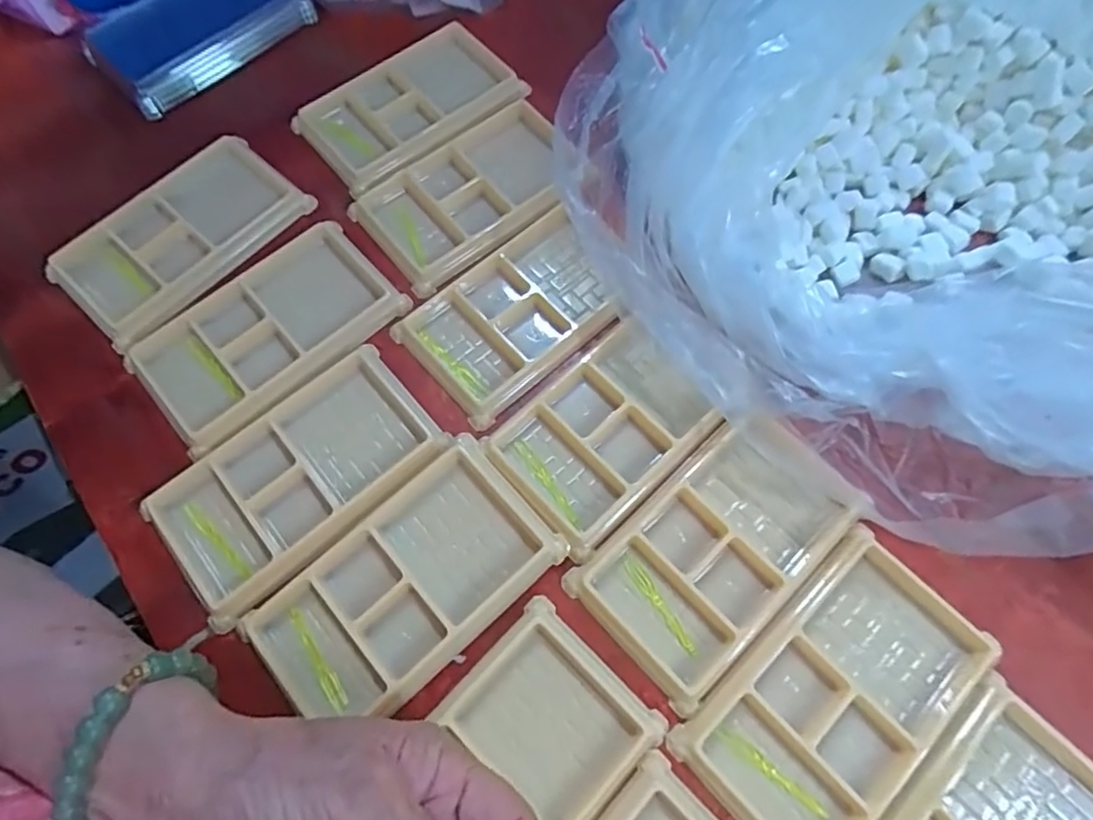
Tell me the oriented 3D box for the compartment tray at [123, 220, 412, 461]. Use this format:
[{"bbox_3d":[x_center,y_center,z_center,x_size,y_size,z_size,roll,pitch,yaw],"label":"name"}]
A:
[{"bbox_3d":[-0.151,-0.044,0.335,0.135,0.013,0.082,-40,73,-13],"label":"compartment tray"}]

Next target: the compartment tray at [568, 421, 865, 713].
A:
[{"bbox_3d":[0.081,0.066,0.290,0.130,0.009,0.077,-42,74,-14],"label":"compartment tray"}]

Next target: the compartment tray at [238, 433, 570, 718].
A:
[{"bbox_3d":[-0.066,0.083,0.285,0.136,0.014,0.077,-40,73,-13],"label":"compartment tray"}]

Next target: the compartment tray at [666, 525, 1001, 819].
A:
[{"bbox_3d":[0.128,0.128,0.266,0.133,0.009,0.080,-40,73,-13],"label":"compartment tray"}]

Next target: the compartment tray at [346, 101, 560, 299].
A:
[{"bbox_3d":[-0.042,-0.131,0.375,0.133,0.021,0.082,-36,72,-12],"label":"compartment tray"}]

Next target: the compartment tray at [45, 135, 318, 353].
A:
[{"bbox_3d":[-0.213,-0.103,0.358,0.079,0.011,0.134,37,74,14],"label":"compartment tray"}]

